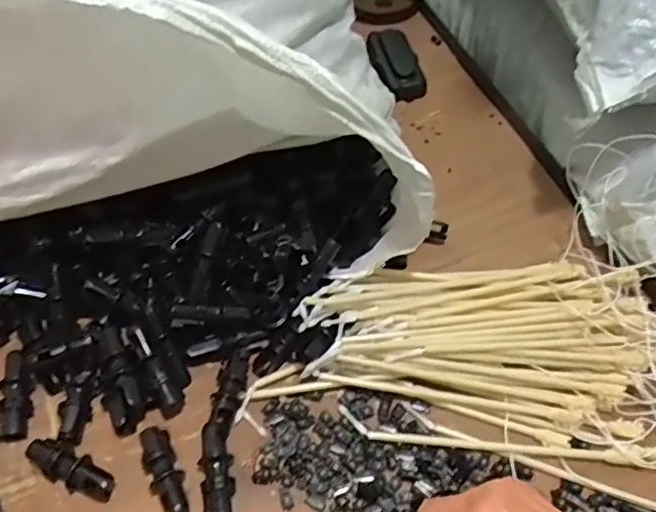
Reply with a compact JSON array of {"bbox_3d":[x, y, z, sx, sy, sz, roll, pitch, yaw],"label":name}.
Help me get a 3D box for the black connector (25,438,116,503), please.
[{"bbox_3d":[-0.182,0.150,0.433,0.066,0.022,0.023,24,55,13],"label":"black connector"}]

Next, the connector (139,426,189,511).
[{"bbox_3d":[-0.117,0.155,0.436,0.023,0.019,0.067,-22,57,-19],"label":"connector"}]

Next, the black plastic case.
[{"bbox_3d":[0.080,-0.227,0.712,0.055,0.027,0.100,-10,54,-12],"label":"black plastic case"}]

